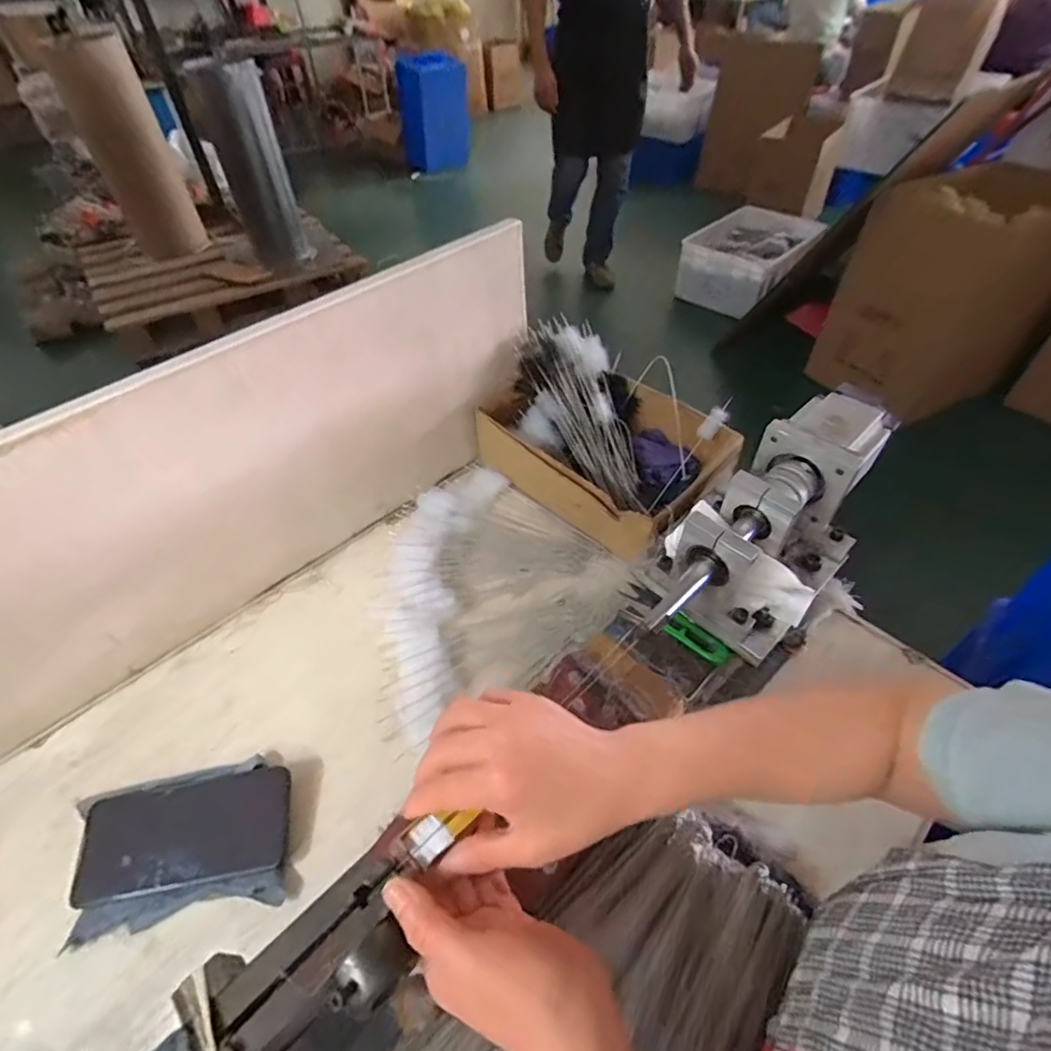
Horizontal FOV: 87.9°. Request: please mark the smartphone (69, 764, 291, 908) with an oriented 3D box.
[{"bbox_3d":[-0.279,0.251,0.447,0.156,0.012,0.078,-9,64,-5],"label":"smartphone"}]

